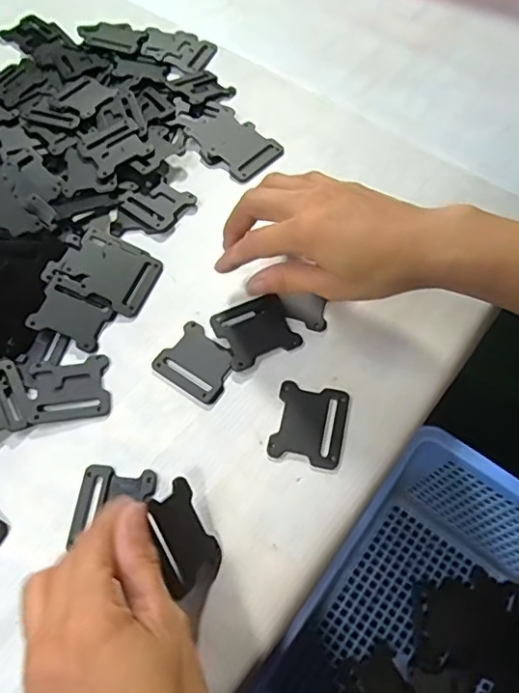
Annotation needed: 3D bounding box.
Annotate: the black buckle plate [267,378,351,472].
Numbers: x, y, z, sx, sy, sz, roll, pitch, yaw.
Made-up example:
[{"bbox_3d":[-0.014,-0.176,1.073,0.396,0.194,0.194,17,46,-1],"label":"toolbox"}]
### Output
[{"bbox_3d":[0.031,0.047,0.340,0.043,0.004,0.050,10,62,8],"label":"black buckle plate"}]

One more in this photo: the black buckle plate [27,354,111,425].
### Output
[{"bbox_3d":[-0.124,0.028,0.357,0.050,0.005,0.044,-10,61,-3],"label":"black buckle plate"}]

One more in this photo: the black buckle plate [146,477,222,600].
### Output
[{"bbox_3d":[-0.041,0.102,0.291,0.005,0.039,0.054,-22,96,31],"label":"black buckle plate"}]

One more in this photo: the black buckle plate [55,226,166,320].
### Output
[{"bbox_3d":[-0.106,-0.055,0.393,0.064,0.004,0.051,26,63,0],"label":"black buckle plate"}]

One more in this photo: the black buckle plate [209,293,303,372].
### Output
[{"bbox_3d":[-0.003,-0.012,0.369,0.049,0.011,0.046,-24,62,-11],"label":"black buckle plate"}]

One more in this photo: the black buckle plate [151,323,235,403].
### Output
[{"bbox_3d":[-0.040,0.010,0.363,0.049,0.005,0.041,31,67,18],"label":"black buckle plate"}]

